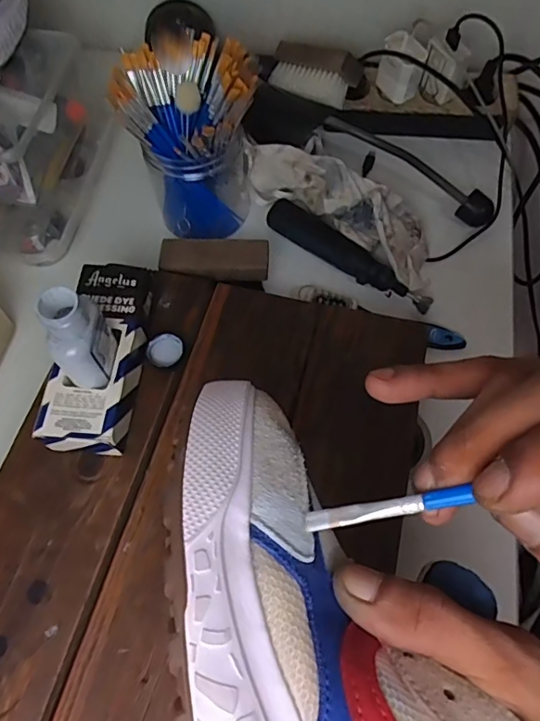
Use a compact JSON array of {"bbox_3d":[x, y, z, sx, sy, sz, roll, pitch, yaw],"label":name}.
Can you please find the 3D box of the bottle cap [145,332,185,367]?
[{"bbox_3d":[-0.081,-0.008,0.406,0.028,0.010,0.025,-28,68,-12],"label":"bottle cap"}]

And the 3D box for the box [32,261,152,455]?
[{"bbox_3d":[-0.124,-0.002,0.389,0.057,0.035,0.145,3,65,2],"label":"box"}]

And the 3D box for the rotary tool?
[{"bbox_3d":[0.071,-0.099,0.485,0.177,0.023,0.029,37,71,16],"label":"rotary tool"}]

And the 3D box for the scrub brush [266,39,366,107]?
[{"bbox_3d":[0.038,-0.290,0.525,0.105,0.042,0.035,31,68,30],"label":"scrub brush"}]

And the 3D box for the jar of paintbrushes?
[{"bbox_3d":[-0.068,-0.193,0.465,0.114,0.138,0.102,-10,65,-4],"label":"jar of paintbrushes"}]

